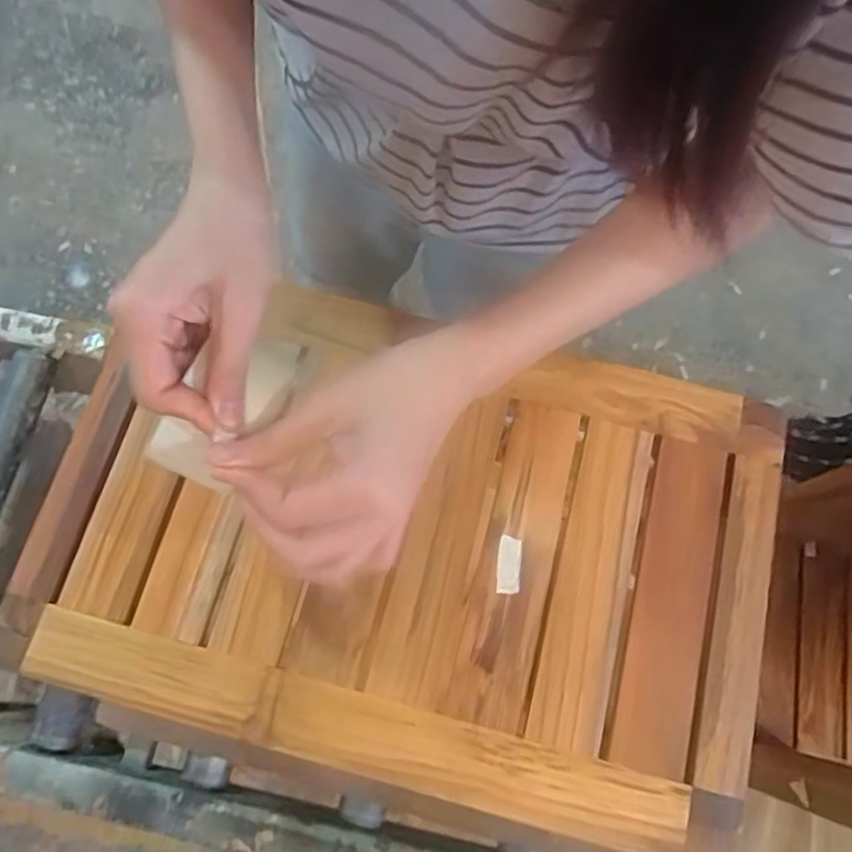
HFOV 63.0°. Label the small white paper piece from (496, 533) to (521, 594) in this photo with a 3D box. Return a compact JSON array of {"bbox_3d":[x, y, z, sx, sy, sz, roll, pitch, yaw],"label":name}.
[{"bbox_3d":[0.054,0.090,0.452,0.015,0.004,0.037,5,69,7],"label":"small white paper piece"}]

